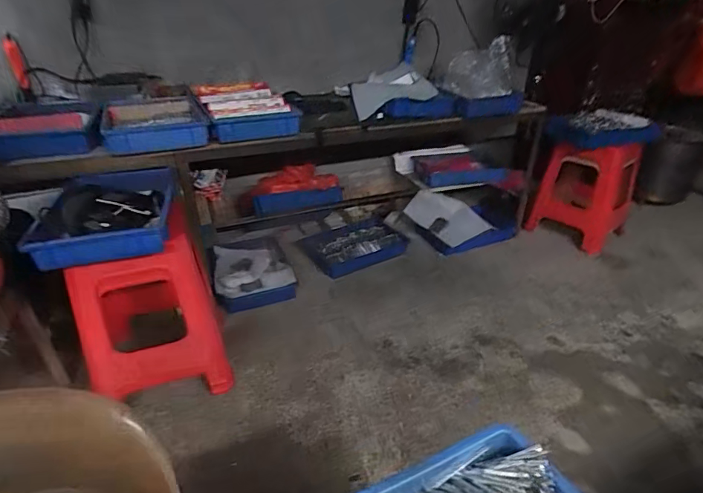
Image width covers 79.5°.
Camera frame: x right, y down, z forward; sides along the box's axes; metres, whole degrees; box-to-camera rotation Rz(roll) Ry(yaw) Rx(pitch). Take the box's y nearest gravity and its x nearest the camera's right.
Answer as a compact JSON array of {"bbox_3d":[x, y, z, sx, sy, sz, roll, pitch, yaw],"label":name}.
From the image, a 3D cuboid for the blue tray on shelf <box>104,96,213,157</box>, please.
[{"bbox_3d":[-0.586,-0.375,1.260,0.275,0.070,0.339,-12,32,-21],"label":"blue tray on shelf"}]

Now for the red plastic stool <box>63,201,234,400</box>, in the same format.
[{"bbox_3d":[-0.585,0.155,1.236,0.338,0.477,0.399,-10,32,-17],"label":"red plastic stool"}]

